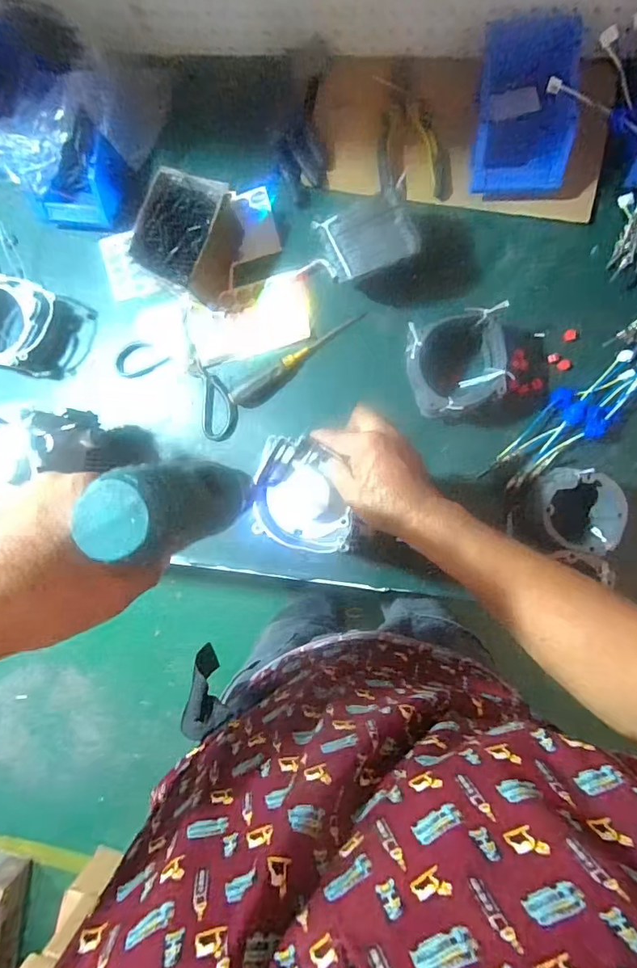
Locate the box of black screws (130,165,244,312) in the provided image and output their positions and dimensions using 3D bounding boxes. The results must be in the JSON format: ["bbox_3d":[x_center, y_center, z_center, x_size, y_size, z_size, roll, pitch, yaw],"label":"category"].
[{"bbox_3d":[-0.178,-0.345,0.665,0.110,0.099,0.157,20,92,5],"label":"box of black screws"}]

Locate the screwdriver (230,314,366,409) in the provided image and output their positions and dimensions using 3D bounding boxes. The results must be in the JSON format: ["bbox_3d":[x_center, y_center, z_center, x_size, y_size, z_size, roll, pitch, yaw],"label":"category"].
[{"bbox_3d":[-0.028,-0.178,0.687,0.220,0.036,0.029,-35,87,4],"label":"screwdriver"}]

